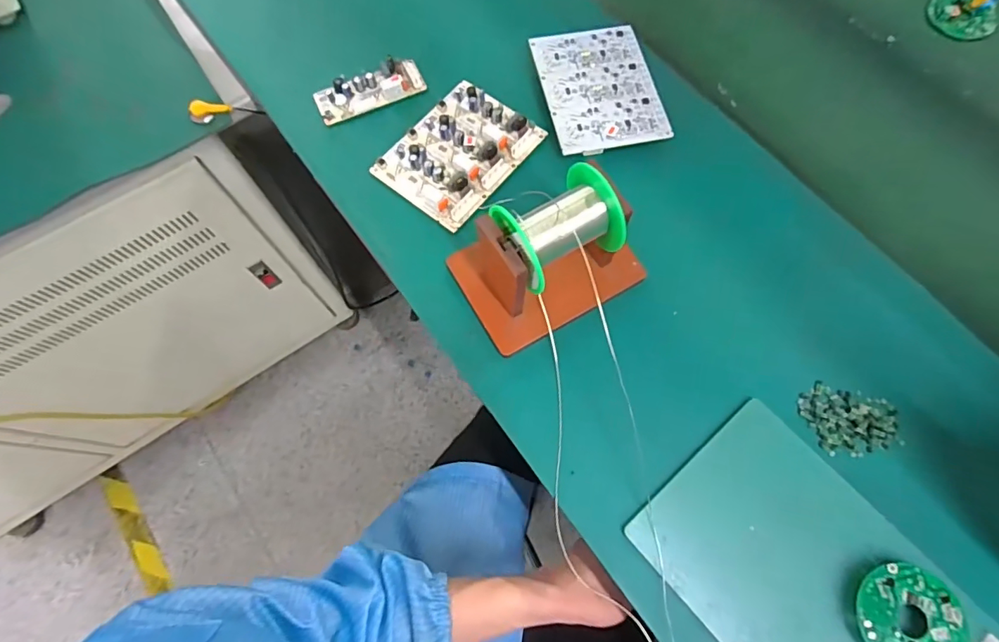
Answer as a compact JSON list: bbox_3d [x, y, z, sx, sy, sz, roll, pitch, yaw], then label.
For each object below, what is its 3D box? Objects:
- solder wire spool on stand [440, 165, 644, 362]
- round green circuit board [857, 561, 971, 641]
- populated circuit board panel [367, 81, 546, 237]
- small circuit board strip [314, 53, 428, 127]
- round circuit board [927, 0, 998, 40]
[{"bbox_3d":[0.041,-0.053,0.371,0.140,0.088,0.093,-28,73,-11],"label":"solder wire spool on stand"},{"bbox_3d":[0.265,0.194,0.317,0.063,0.018,0.064,0,70,-1],"label":"round green circuit board"},{"bbox_3d":[-0.038,-0.158,0.453,0.102,0.016,0.131,37,74,11],"label":"populated circuit board panel"},{"bbox_3d":[-0.127,-0.226,0.477,0.105,0.015,0.040,-23,72,-9],"label":"small circuit board strip"},{"bbox_3d":[0.483,-0.319,0.504,0.056,0.021,0.064,-43,77,-15],"label":"round circuit board"}]

